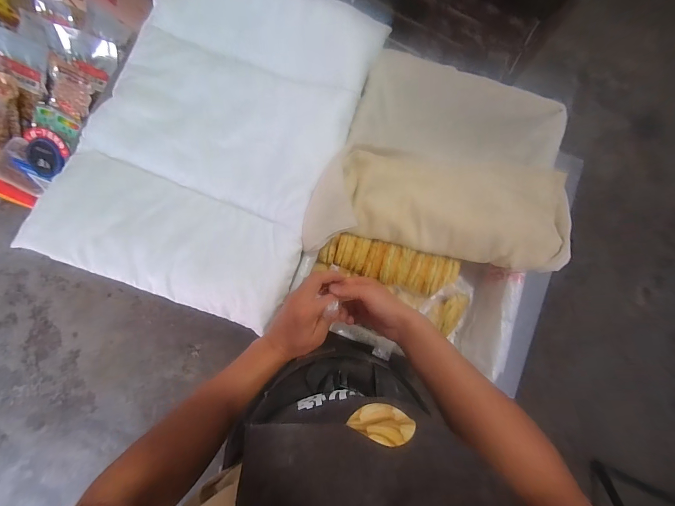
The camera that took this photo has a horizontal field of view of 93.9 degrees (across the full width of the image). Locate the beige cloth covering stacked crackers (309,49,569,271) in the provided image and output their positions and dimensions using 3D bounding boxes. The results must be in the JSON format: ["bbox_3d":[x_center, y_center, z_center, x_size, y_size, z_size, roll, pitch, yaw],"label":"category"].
[{"bbox_3d":[0.220,-0.185,0.649,0.511,0.138,0.411,7,81,0],"label":"beige cloth covering stacked crackers"}]

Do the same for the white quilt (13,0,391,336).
[{"bbox_3d":[-0.231,-0.243,0.621,0.477,0.085,0.679,20,81,2],"label":"white quilt"}]

